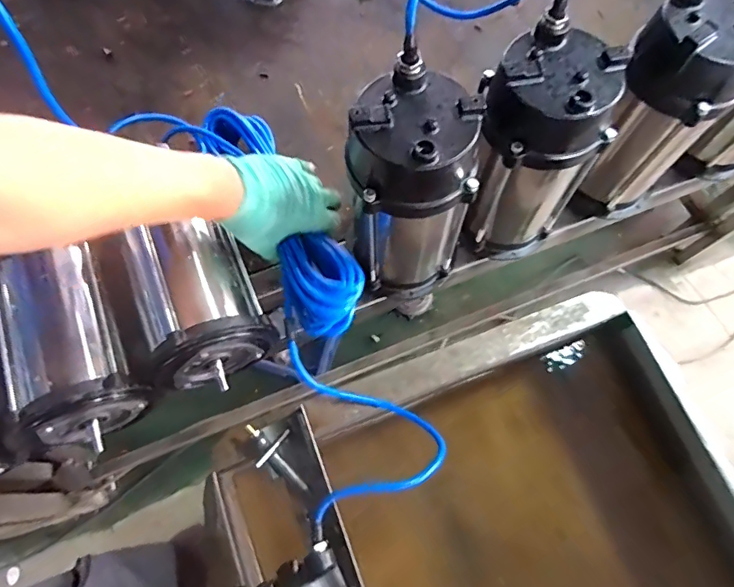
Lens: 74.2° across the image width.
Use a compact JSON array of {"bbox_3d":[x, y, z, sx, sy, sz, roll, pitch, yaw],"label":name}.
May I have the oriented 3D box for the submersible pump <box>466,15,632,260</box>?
[{"bbox_3d":[0.178,-0.149,0.544,0.108,0.250,0.125,-18,71,-8],"label":"submersible pump"}]

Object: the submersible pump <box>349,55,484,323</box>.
[{"bbox_3d":[0.043,-0.098,0.530,0.116,0.266,0.124,-17,71,-7],"label":"submersible pump"}]

